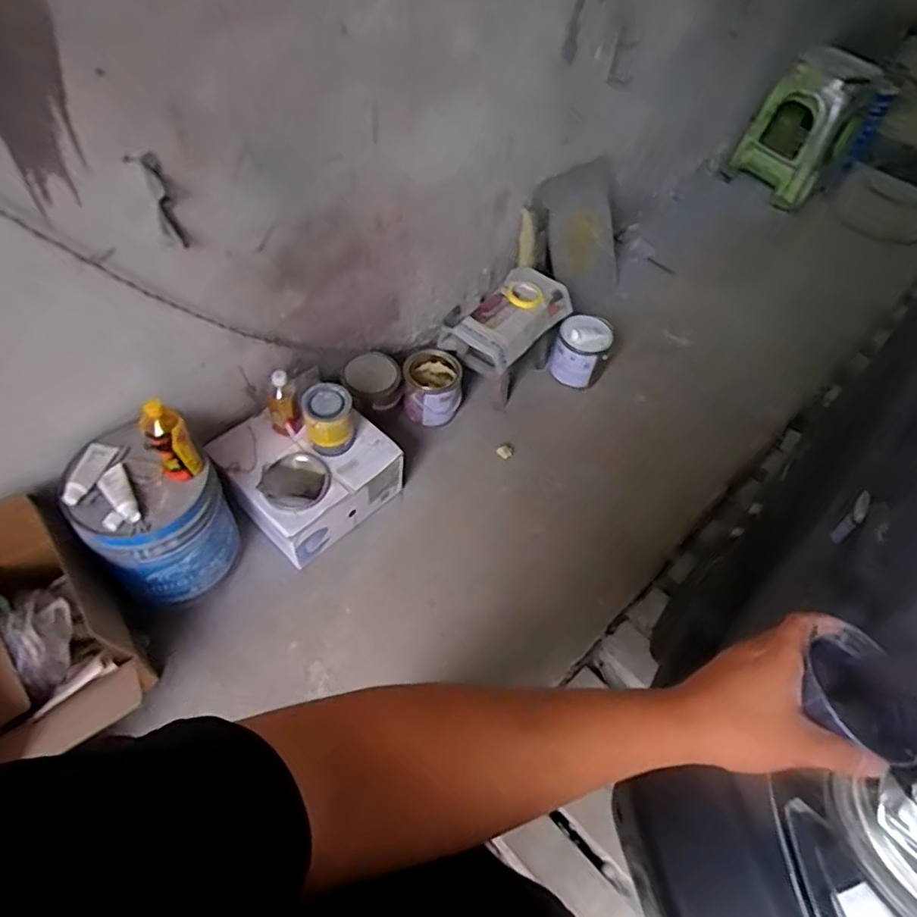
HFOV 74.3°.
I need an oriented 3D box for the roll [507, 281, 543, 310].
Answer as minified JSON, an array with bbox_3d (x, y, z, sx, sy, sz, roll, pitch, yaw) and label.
[{"bbox_3d":[0.181,-0.446,1.656,0.097,0.016,0.092,3,64,-6],"label":"roll"}]

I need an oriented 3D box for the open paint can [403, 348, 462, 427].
[{"bbox_3d":[-0.070,-0.197,1.650,0.155,0.166,0.164,6,53,-1],"label":"open paint can"}]

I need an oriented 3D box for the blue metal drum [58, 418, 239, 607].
[{"bbox_3d":[-0.611,0.129,1.236,0.238,0.337,0.240,35,58,19],"label":"blue metal drum"}]

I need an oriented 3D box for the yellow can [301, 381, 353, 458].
[{"bbox_3d":[-0.292,-0.091,1.362,0.108,0.134,0.108,-6,54,-10],"label":"yellow can"}]

